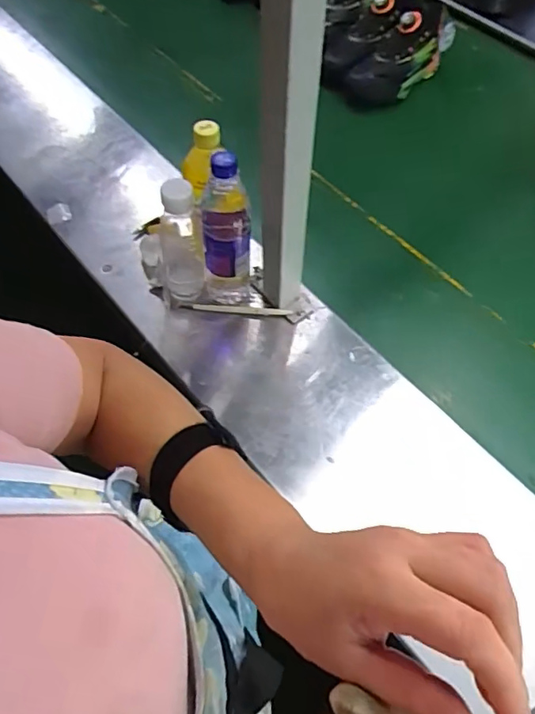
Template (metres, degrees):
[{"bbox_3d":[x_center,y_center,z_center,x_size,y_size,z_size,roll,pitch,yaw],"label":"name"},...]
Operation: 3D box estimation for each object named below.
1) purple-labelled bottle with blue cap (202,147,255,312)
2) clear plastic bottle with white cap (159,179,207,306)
[{"bbox_3d":[-0.055,-0.162,0.693,0.067,0.228,0.081,-8,60,-4],"label":"purple-labelled bottle with blue cap"},{"bbox_3d":[-0.116,-0.153,0.709,0.058,0.190,0.067,-10,60,-5],"label":"clear plastic bottle with white cap"}]

